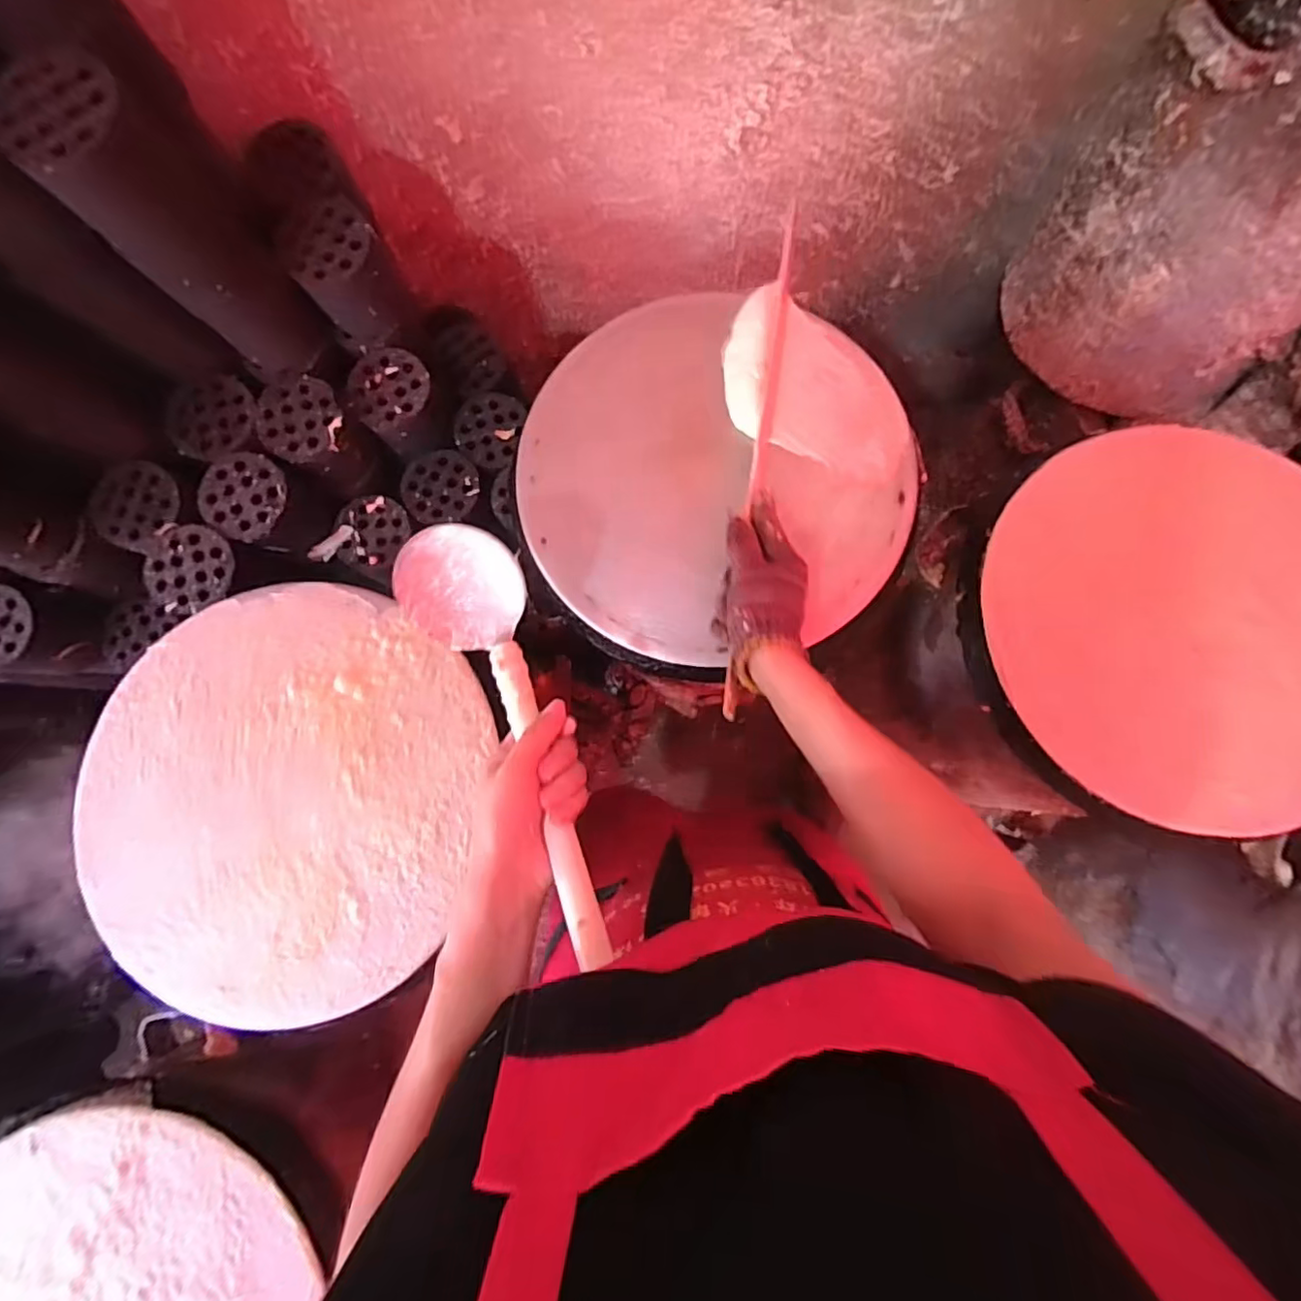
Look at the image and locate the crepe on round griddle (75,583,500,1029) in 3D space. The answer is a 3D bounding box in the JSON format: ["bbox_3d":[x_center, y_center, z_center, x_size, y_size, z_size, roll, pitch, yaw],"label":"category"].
[{"bbox_3d":[-0.330,0.119,0.532,0.346,0.020,0.352,0,80,1],"label":"crepe on round griddle"}]

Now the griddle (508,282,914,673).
[{"bbox_3d":[0.064,-0.164,0.567,0.349,0.047,0.370,0,80,1],"label":"griddle"}]

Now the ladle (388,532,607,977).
[{"bbox_3d":[-0.094,0.052,0.407,0.089,0.062,0.306,-24,67,-4],"label":"ladle"}]

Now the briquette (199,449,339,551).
[{"bbox_3d":[-0.448,-0.165,0.705,0.112,0.075,0.093,15,80,3],"label":"briquette"}]

